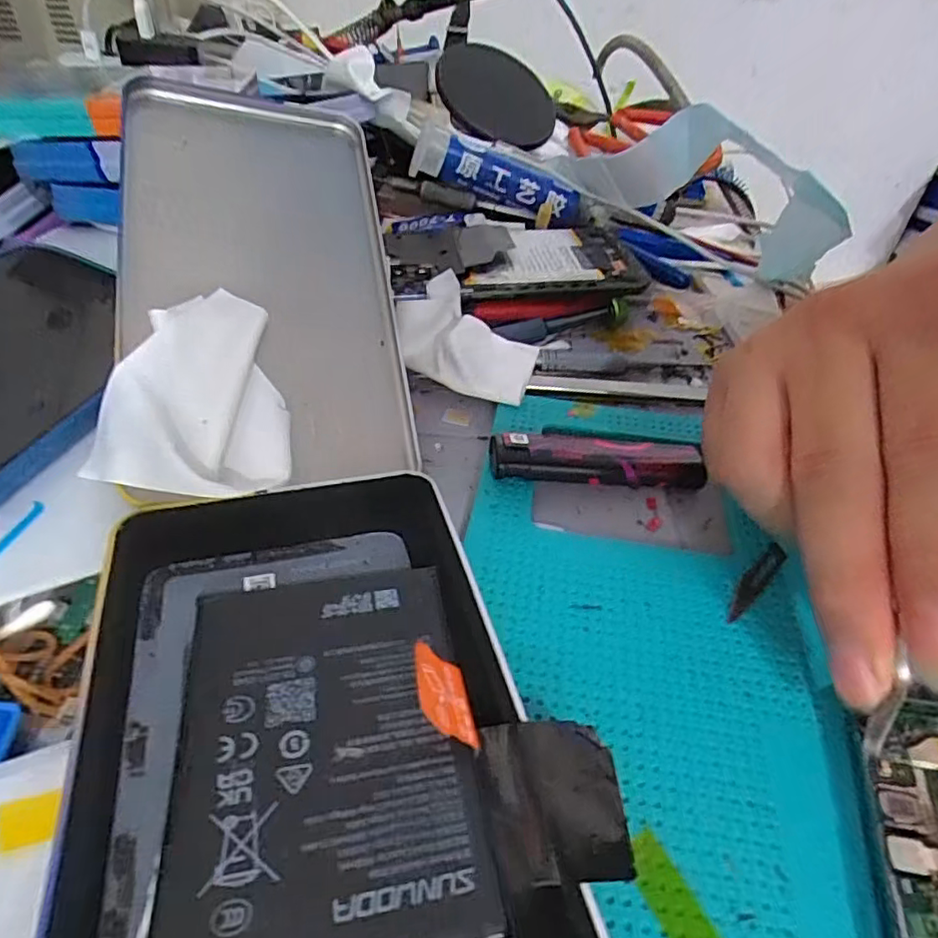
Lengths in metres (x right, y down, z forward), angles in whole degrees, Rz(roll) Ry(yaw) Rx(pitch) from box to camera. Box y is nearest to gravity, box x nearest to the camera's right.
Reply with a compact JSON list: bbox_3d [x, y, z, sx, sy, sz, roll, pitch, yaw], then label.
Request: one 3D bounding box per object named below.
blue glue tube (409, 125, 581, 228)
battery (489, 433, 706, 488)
[{"bbox_3d":[0.019,-0.182,0.381,0.108,0.024,0.032,17,41,-10],"label":"blue glue tube"},{"bbox_3d":[0.049,-0.004,0.226,0.081,0.014,0.018,-2,42,-7],"label":"battery"}]

